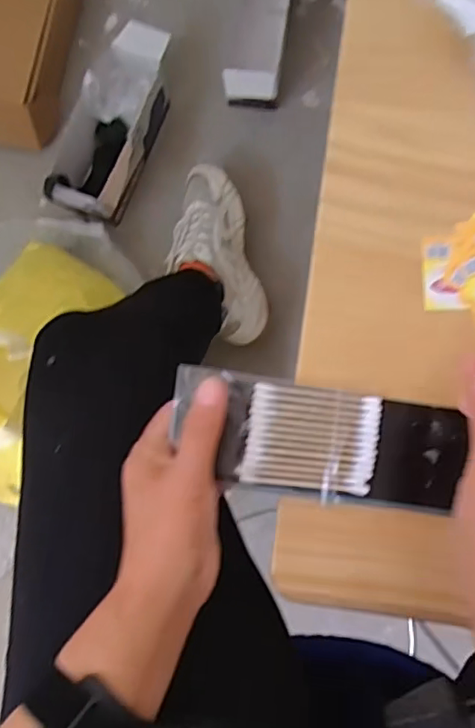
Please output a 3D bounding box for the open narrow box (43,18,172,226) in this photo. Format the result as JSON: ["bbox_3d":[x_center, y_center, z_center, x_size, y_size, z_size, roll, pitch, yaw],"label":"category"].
[{"bbox_3d":[-0.182,-0.336,0.835,0.102,0.121,0.273,18,85,3],"label":"open narrow box"}]

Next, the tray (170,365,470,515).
[{"bbox_3d":[0.044,0.044,0.329,0.161,0.014,0.062,11,88,2],"label":"tray"}]

